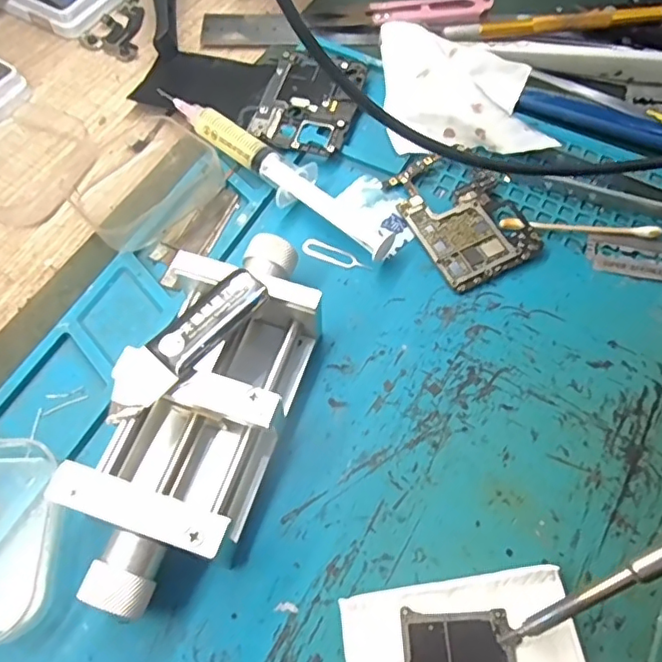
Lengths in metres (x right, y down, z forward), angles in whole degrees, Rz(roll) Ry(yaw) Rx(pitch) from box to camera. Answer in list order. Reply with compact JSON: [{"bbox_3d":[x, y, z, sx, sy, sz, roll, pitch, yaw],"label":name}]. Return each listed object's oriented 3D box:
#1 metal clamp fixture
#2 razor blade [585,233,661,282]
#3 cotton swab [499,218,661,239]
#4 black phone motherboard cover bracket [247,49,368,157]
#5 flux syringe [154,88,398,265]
[{"bbox_3d":[-0.044,0.026,0.201,0.056,0.032,0.134,15,64,8],"label":"metal clamp fixture"},{"bbox_3d":[0.134,-0.034,0.247,0.042,0.004,0.022,12,64,6],"label":"razor blade"},{"bbox_3d":[0.111,-0.047,0.253,0.069,0.004,0.009,3,63,2],"label":"cotton swab"},{"bbox_3d":[-0.011,-0.116,0.287,0.048,0.007,0.067,14,64,7],"label":"black phone motherboard cover bracket"},{"bbox_3d":[-0.027,-0.075,0.261,0.138,0.016,0.020,40,70,18],"label":"flux syringe"}]

